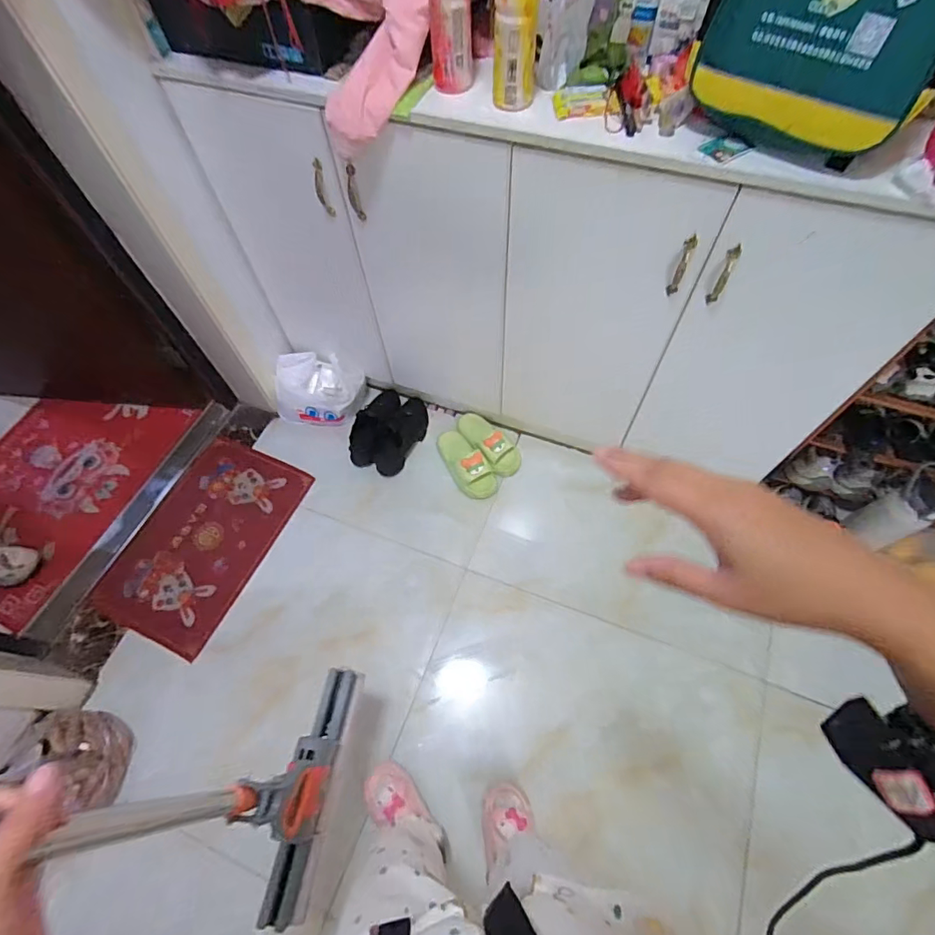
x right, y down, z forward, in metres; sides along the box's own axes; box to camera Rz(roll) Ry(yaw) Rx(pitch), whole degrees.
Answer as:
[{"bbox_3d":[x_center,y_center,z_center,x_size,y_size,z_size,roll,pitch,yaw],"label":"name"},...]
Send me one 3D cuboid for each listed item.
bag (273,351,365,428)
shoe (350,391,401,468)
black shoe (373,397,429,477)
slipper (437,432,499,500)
[{"bbox_3d":[-0.493,-0.250,1.629,0.286,0.211,0.190,9,58,5],"label":"bag"},{"bbox_3d":[-0.298,-0.148,1.630,0.118,0.103,0.291,24,63,14],"label":"shoe"},{"bbox_3d":[-0.210,-0.117,1.628,0.109,0.084,0.300,23,63,14],"label":"black shoe"},{"bbox_3d":[-0.015,-0.028,1.565,0.114,0.106,0.271,-33,64,-17],"label":"slipper"}]

